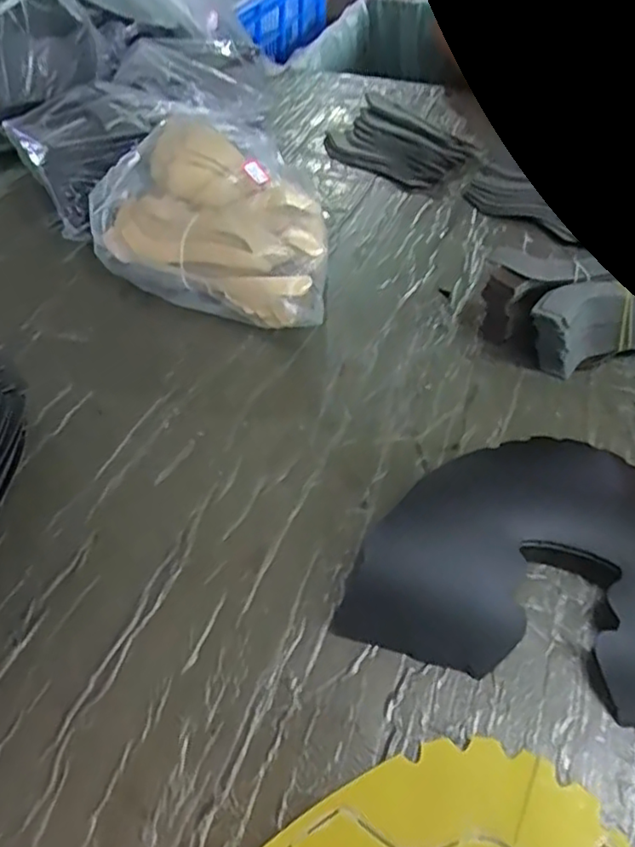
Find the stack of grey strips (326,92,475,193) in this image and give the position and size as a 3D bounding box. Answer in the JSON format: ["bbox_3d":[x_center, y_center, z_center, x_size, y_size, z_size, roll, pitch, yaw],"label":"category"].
[{"bbox_3d":[0.107,-0.363,0.833,0.188,0.031,0.135,34,57,28],"label":"stack of grey strips"}]

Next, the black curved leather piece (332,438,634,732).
[{"bbox_3d":[0.170,0.089,0.443,0.262,0.023,0.202,14,50,14],"label":"black curved leather piece"}]

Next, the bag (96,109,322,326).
[{"bbox_3d":[-0.092,-0.211,0.651,0.266,0.123,0.184,17,51,17],"label":"bag"}]

